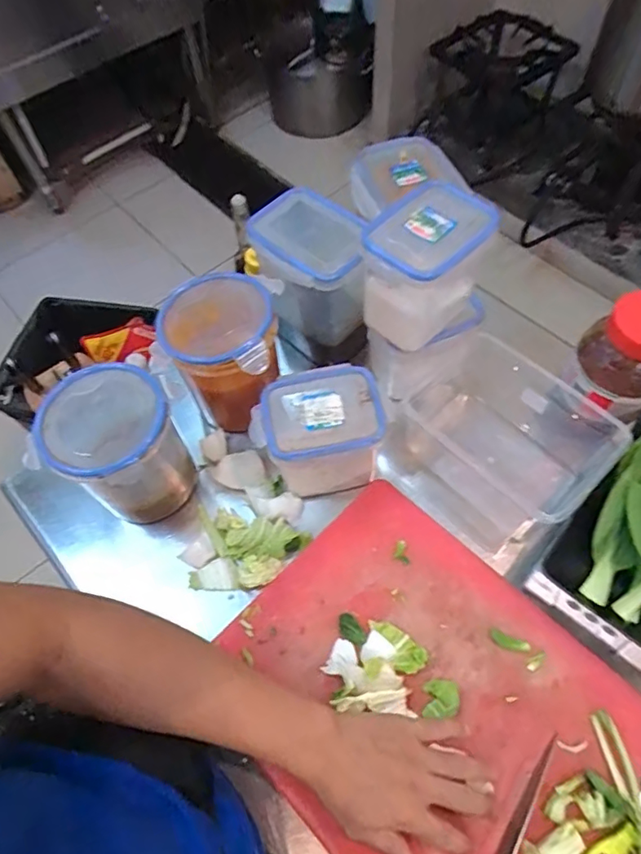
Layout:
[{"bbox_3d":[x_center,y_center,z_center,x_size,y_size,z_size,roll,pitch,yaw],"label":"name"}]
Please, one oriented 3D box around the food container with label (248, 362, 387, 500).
[{"bbox_3d":[-0.002,0.011,0.605,0.135,0.126,0.095,-15,60,-5],"label":"food container with label"}]

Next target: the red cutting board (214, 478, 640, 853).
[{"bbox_3d":[0.106,0.268,0.510,0.388,0.018,0.292,39,70,23],"label":"red cutting board"}]

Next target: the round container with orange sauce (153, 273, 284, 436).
[{"bbox_3d":[-0.111,-0.084,0.646,0.128,0.179,0.124,-2,60,3],"label":"round container with orange sauce"}]

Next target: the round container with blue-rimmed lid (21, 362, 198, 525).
[{"bbox_3d":[-0.219,0.027,0.599,0.130,0.154,0.132,-2,60,3],"label":"round container with blue-rimmed lid"}]

